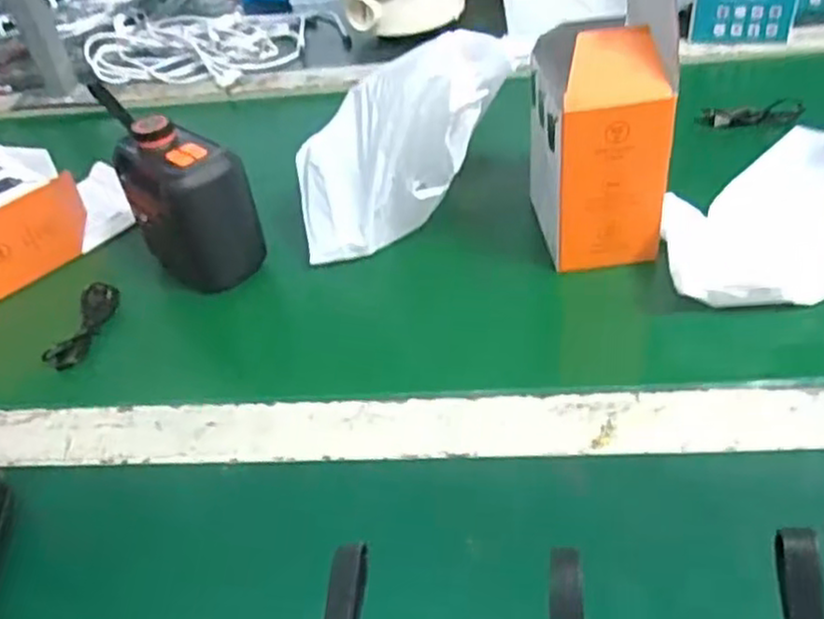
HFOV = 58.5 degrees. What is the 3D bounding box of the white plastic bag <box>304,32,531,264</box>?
[{"bbox_3d":[-0.008,-0.102,0.461,0.170,0.073,0.072,-42,27,30],"label":"white plastic bag"}]

